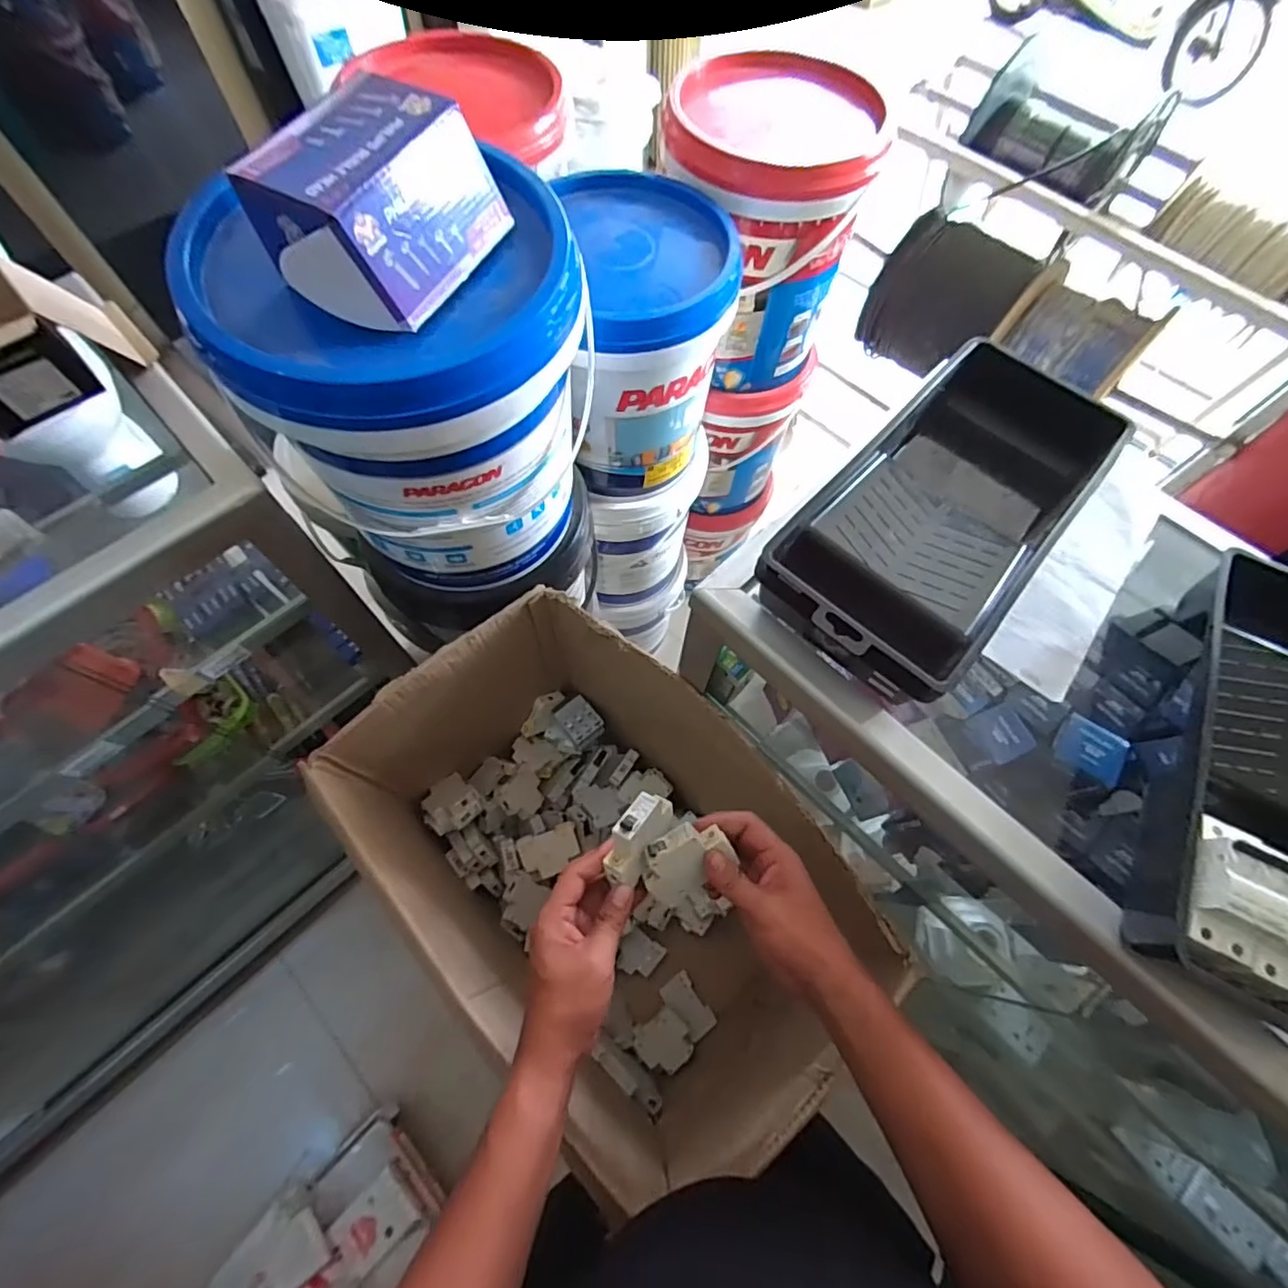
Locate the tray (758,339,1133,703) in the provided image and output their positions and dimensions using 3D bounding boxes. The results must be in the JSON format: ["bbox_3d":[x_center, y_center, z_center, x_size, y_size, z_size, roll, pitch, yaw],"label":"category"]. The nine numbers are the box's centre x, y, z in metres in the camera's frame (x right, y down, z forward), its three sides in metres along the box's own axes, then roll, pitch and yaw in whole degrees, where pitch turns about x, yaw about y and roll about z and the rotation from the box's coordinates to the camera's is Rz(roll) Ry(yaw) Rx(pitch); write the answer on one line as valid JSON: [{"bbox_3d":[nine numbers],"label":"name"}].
[{"bbox_3d":[0.238,-0.104,0.468,0.148,0.079,0.340,39,70,15],"label":"tray"}]

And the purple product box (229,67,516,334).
[{"bbox_3d":[-0.193,-0.310,0.415,0.118,0.075,0.161,21,66,8],"label":"purple product box"}]

